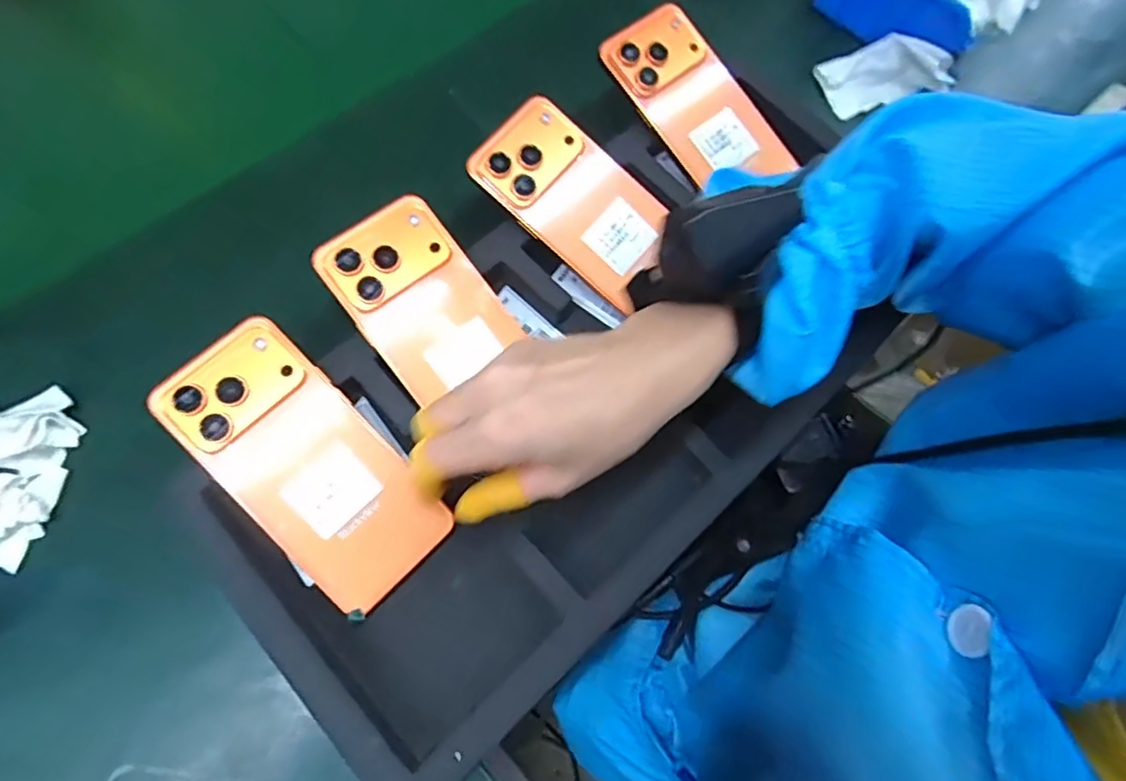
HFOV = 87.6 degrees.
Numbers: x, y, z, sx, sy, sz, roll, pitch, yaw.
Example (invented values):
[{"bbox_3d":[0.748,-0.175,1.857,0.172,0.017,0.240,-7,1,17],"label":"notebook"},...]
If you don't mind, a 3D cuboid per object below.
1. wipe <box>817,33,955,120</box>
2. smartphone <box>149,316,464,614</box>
[{"bbox_3d":[0.253,-0.254,0.467,0.092,0.036,0.048,-12,71,-6],"label":"wipe"},{"bbox_3d":[-0.139,0.040,0.322,0.076,0.007,0.161,-42,93,-15],"label":"smartphone"}]

